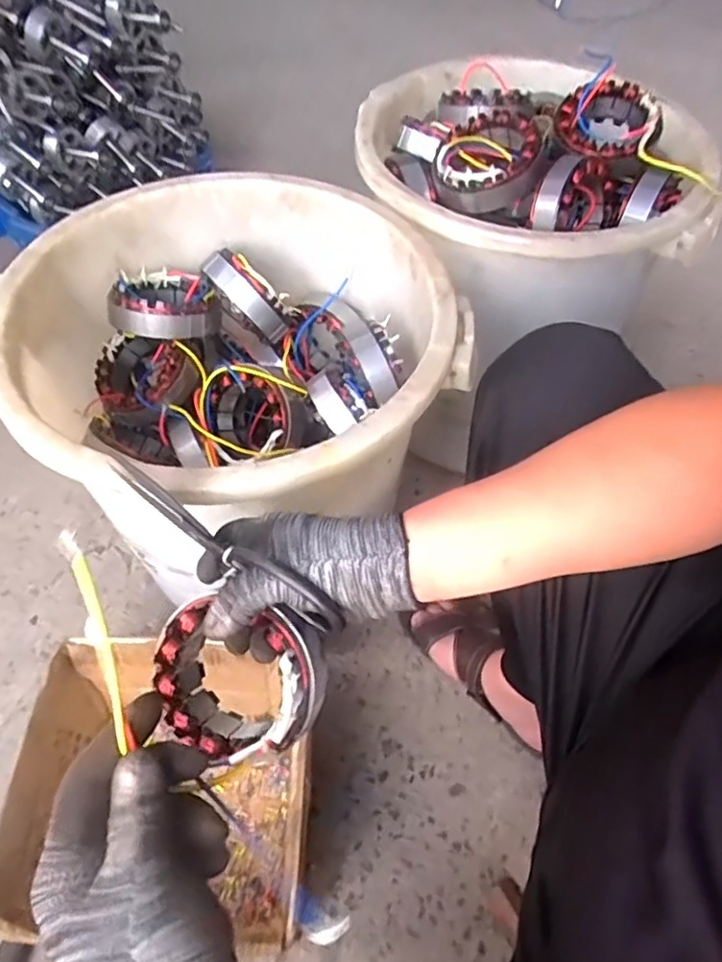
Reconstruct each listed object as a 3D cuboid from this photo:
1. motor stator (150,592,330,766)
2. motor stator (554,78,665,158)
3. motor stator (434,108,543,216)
[{"bbox_3d":[-0.080,0.127,0.426,0.117,0.042,0.104,-19,84,14],"label":"motor stator"},{"bbox_3d":[0.271,-0.394,0.689,0.107,0.045,0.107,22,59,14],"label":"motor stator"},{"bbox_3d":[0.139,-0.338,0.676,0.114,0.051,0.114,6,63,20],"label":"motor stator"}]

